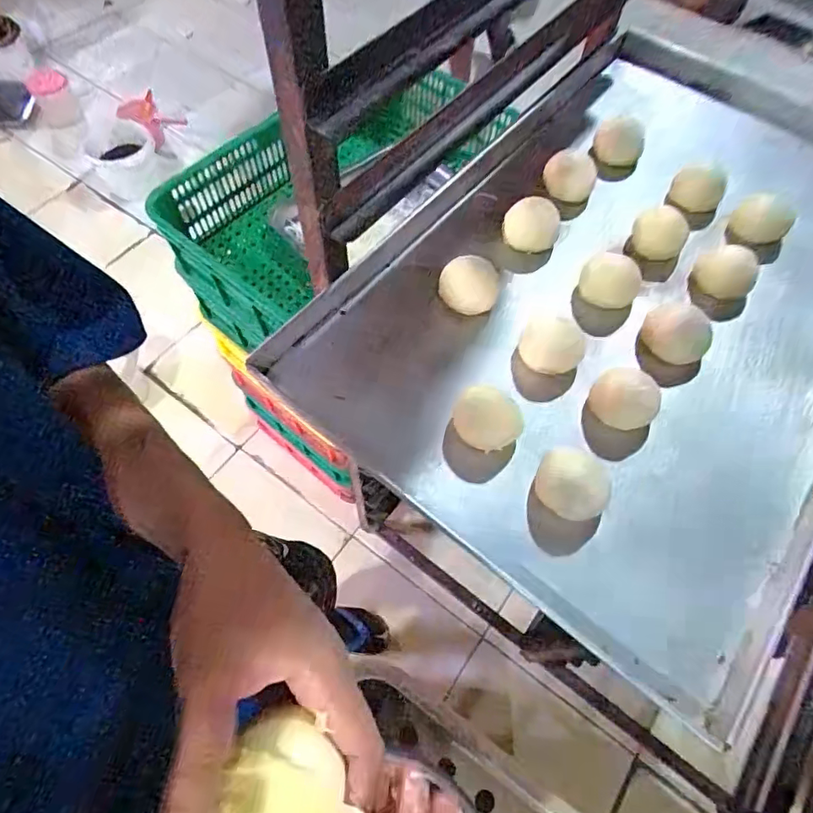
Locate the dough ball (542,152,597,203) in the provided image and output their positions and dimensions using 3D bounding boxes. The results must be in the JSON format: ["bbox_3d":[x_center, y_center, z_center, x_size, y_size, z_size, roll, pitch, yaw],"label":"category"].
[{"bbox_3d":[0.183,-0.257,0.591,0.058,0.038,0.054,20,64,9],"label":"dough ball"}]

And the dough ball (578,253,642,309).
[{"bbox_3d":[0.205,-0.127,0.530,0.056,0.035,0.050,38,68,17],"label":"dough ball"}]

